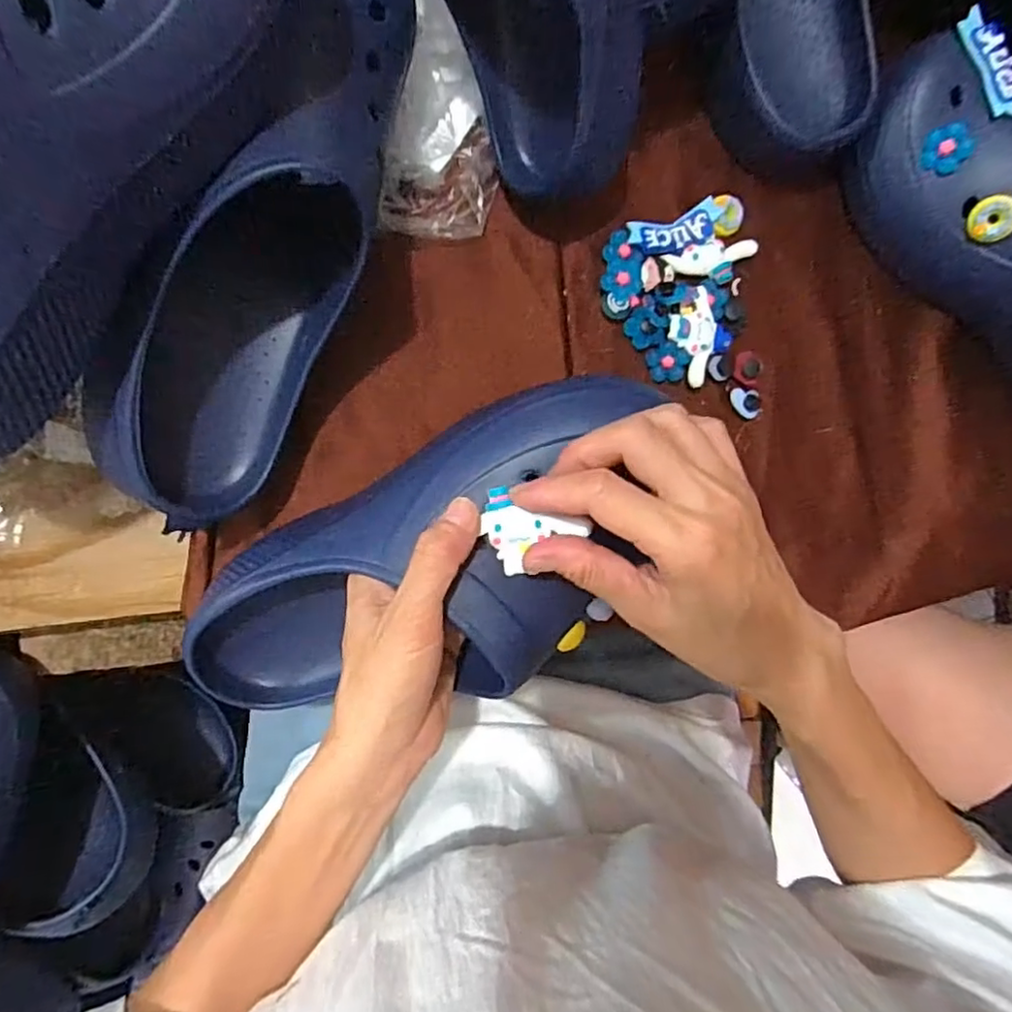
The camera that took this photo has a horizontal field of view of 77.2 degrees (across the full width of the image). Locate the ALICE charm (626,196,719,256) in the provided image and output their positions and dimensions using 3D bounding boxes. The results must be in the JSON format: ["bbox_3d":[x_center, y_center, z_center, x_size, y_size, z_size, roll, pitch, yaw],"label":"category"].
[{"bbox_3d":[0.103,-0.167,0.384,0.057,0.004,0.023,-20,94,-7],"label":"ALICE charm"}]

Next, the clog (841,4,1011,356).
[{"bbox_3d":[0.321,-0.157,0.376,0.265,0.086,0.107,40,86,-7],"label":"clog"}]

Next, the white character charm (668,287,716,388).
[{"bbox_3d":[0.113,-0.104,0.384,0.029,0.009,0.057,13,90,-8],"label":"white character charm"}]

